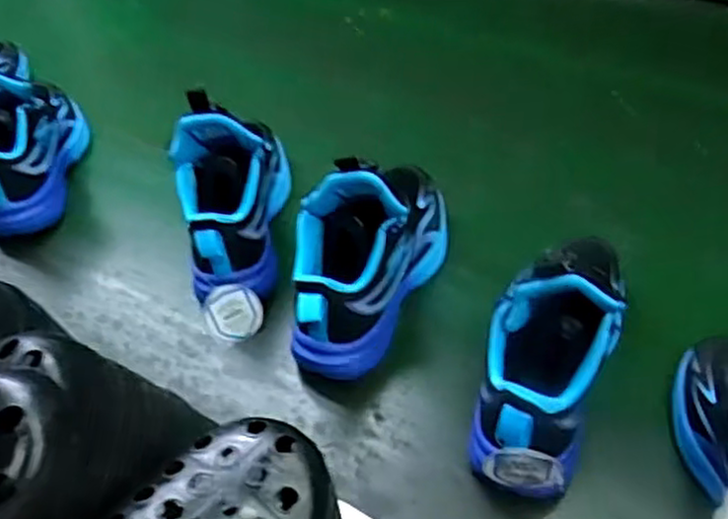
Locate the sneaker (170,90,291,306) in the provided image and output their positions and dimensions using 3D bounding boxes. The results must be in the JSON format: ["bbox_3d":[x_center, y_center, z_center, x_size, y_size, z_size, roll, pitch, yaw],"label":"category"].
[{"bbox_3d":[-0.120,-0.070,0.663,0.078,0.142,0.215,-3,48,4],"label":"sneaker"}]

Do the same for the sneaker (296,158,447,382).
[{"bbox_3d":[0.005,-0.016,0.599,0.081,0.154,0.219,18,53,21],"label":"sneaker"}]

